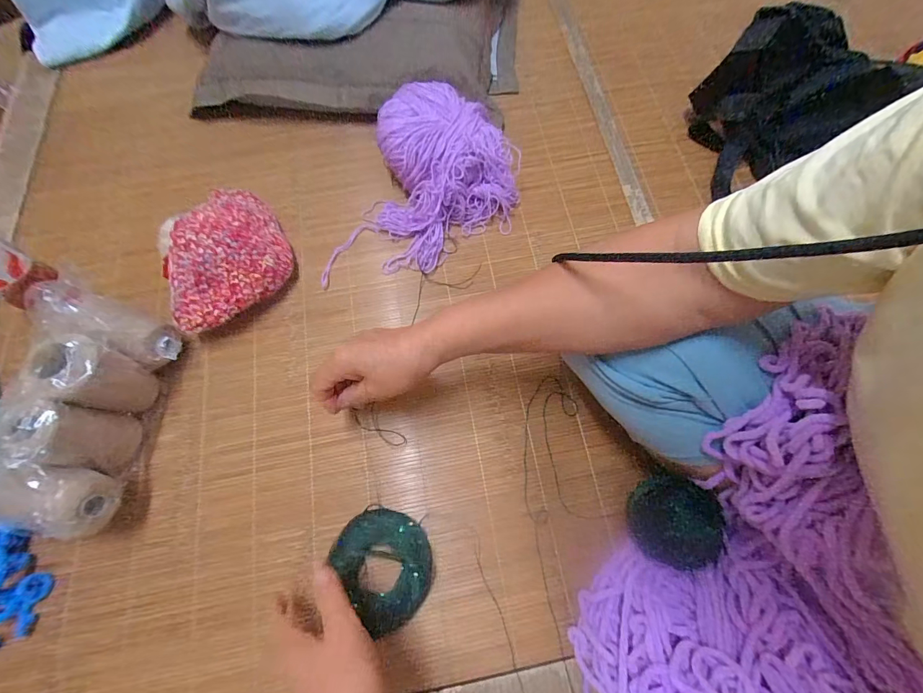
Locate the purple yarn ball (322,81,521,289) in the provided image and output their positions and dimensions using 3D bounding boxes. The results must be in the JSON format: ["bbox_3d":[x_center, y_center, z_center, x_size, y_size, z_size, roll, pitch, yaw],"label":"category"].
[{"bbox_3d":[-0.035,-0.200,0.497,0.199,0.085,0.282,18,72,7],"label":"purple yarn ball"}]

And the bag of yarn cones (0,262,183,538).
[{"bbox_3d":[-0.359,0.058,0.388,0.079,0.117,0.227,4,71,2],"label":"bag of yarn cones"}]

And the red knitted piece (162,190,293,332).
[{"bbox_3d":[-0.280,-0.109,0.469,0.134,0.078,0.163,-25,72,-8],"label":"red knitted piece"}]

